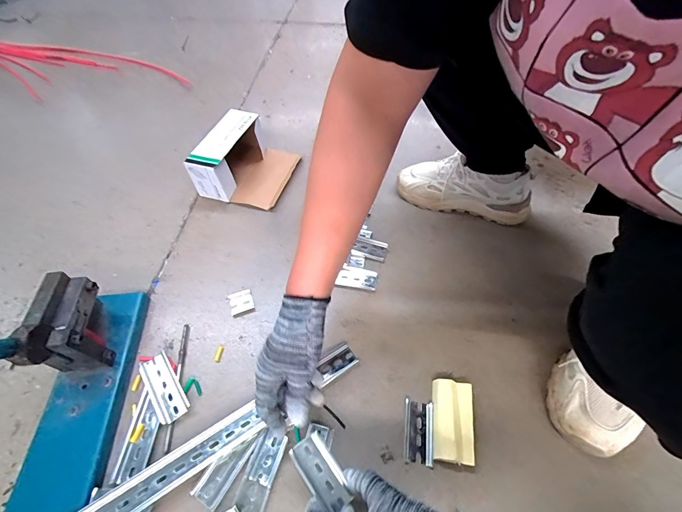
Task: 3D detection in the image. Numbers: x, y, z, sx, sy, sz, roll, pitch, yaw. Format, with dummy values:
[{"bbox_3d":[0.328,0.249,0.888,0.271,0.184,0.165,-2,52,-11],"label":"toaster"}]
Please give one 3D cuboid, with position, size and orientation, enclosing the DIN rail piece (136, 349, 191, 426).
[{"bbox_3d":[-0.238,0.175,0.426,0.037,0.009,0.096,-33,62,-24],"label":"DIN rail piece"}]

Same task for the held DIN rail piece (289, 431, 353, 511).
[{"bbox_3d":[-0.021,0.233,0.344,0.037,0.007,0.073,-34,67,-24],"label":"held DIN rail piece"}]

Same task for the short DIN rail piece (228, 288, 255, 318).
[{"bbox_3d":[-0.159,0.074,0.508,0.035,0.005,0.042,-16,56,-14],"label":"short DIN rail piece"}]

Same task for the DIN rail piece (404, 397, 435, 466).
[{"bbox_3d":[0.101,0.225,0.408,0.035,0.009,0.071,8,54,3],"label":"DIN rail piece"}]

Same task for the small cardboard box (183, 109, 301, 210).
[{"bbox_3d":[-0.186,-0.197,0.645,0.157,0.090,0.182,15,55,8],"label":"small cardboard box"}]

